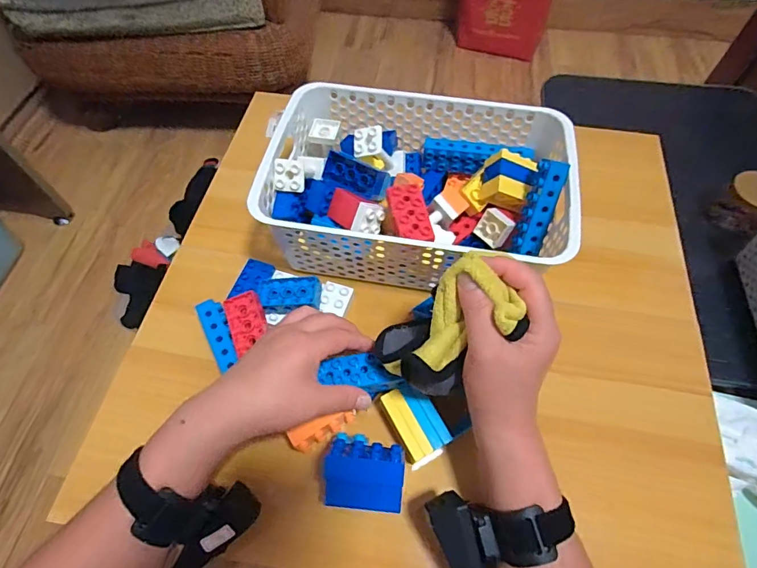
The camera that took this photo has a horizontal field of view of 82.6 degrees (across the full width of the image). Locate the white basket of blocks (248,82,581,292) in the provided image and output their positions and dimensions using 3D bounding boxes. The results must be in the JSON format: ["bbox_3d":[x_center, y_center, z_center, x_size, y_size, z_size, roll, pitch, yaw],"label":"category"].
[{"bbox_3d":[0.042,-0.108,0.476,0.307,0.090,0.202,8,61,5],"label":"white basket of blocks"}]

